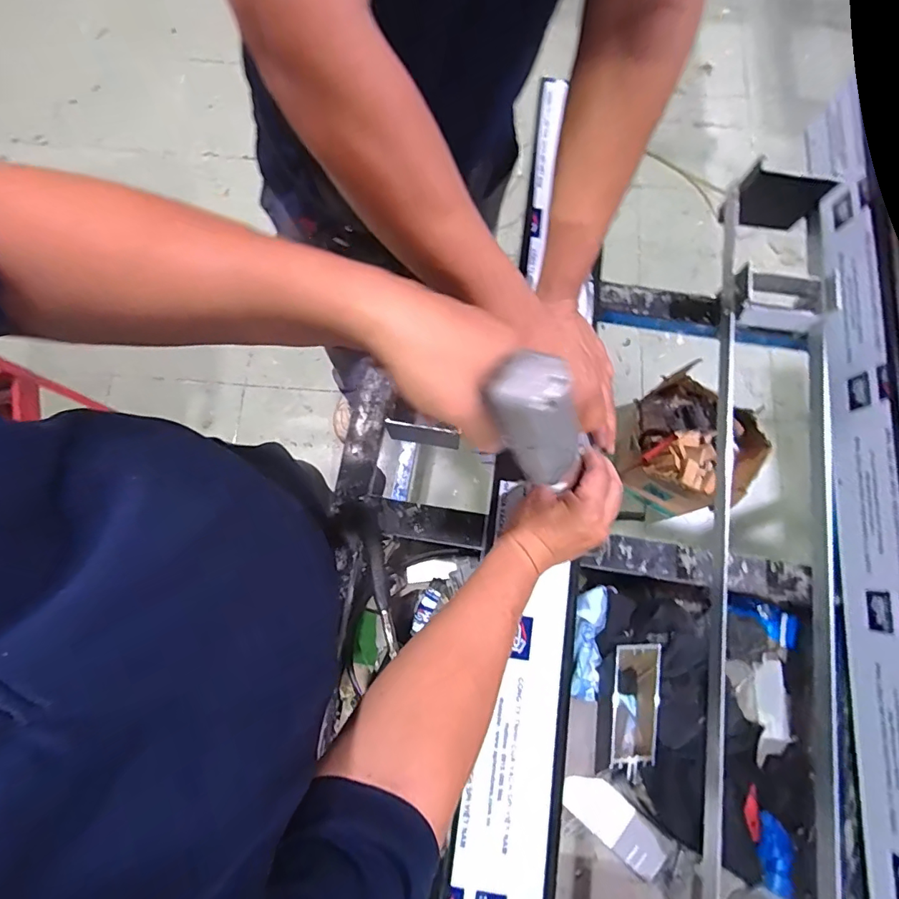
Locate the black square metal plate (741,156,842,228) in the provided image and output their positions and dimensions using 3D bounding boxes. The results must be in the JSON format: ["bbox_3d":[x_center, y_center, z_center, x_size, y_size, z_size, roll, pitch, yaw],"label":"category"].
[{"bbox_3d":[0.428,-0.329,0.634,0.101,0.087,0.011,10,72,-4],"label":"black square metal plate"}]

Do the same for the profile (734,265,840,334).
[{"bbox_3d":[0.419,-0.186,0.610,0.128,0.057,0.063,5,77,0],"label":"profile"}]

